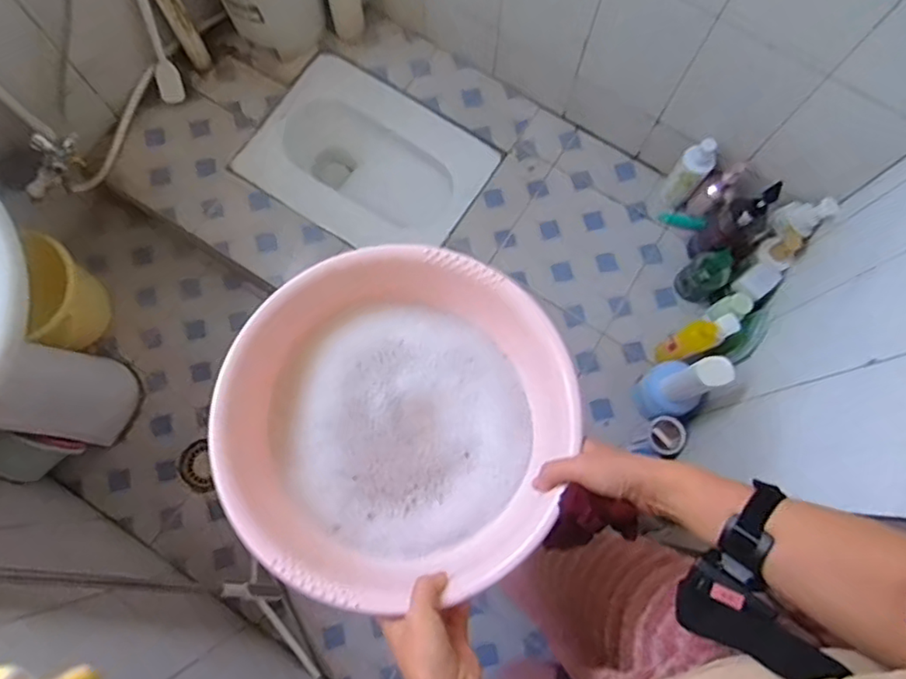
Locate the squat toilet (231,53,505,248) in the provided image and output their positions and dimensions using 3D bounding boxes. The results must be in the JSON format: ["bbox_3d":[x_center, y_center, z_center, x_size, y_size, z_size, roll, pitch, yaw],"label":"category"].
[{"bbox_3d":[-0.193,-0.413,1.436,0.488,0.123,0.372,29,77,5],"label":"squat toilet"}]

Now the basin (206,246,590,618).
[{"bbox_3d":[-0.048,0.088,0.634,0.323,0.100,0.338,0,76,-1],"label":"basin"}]

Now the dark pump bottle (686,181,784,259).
[{"bbox_3d":[0.565,-0.220,1.225,0.102,0.266,0.083,7,76,0],"label":"dark pump bottle"}]

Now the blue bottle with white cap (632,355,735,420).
[{"bbox_3d":[0.418,0.087,1.145,0.083,0.271,0.112,-20,78,-6],"label":"blue bottle with white cap"}]

